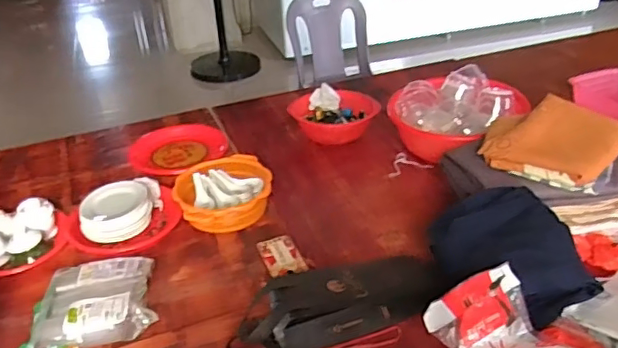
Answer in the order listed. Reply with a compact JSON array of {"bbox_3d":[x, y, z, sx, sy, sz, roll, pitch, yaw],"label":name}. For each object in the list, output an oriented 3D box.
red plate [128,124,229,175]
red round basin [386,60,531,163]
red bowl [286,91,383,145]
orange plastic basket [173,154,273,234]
[{"bbox_3d":[-0.352,-0.070,1.557,0.254,0.031,0.246,-2,33,1],"label":"red plate"},{"bbox_3d":[0.372,-0.149,1.470,0.273,0.129,0.260,-2,33,1],"label":"red round basin"},{"bbox_3d":[0.074,-0.159,1.607,0.220,0.074,0.207,-2,33,1],"label":"red bowl"},{"bbox_3d":[-0.196,0.045,1.336,0.221,0.084,0.198,-16,35,-19],"label":"orange plastic basket"}]

